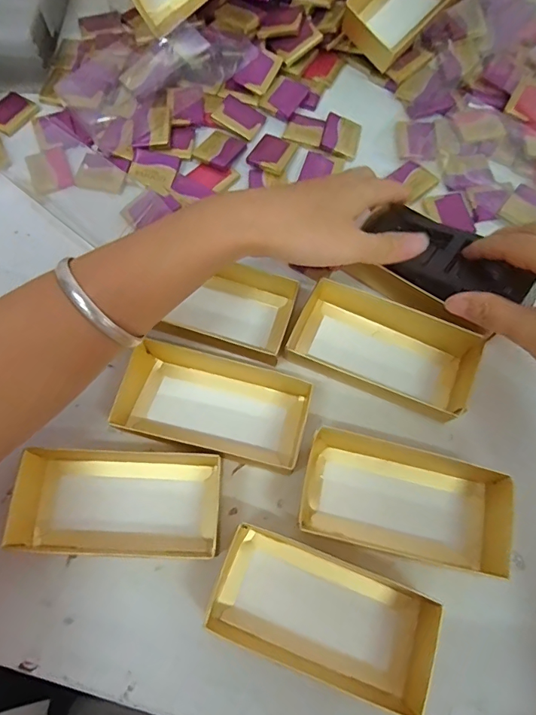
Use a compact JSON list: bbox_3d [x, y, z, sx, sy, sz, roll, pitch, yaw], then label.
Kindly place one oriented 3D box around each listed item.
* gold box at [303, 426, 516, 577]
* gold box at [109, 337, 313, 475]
[{"bbox_3d":[0.081,0.084,0.265,0.112,0.031,0.065,13,69,4],"label":"gold box"},{"bbox_3d":[-0.035,0.031,0.298,0.122,0.028,0.061,12,69,4],"label":"gold box"}]

